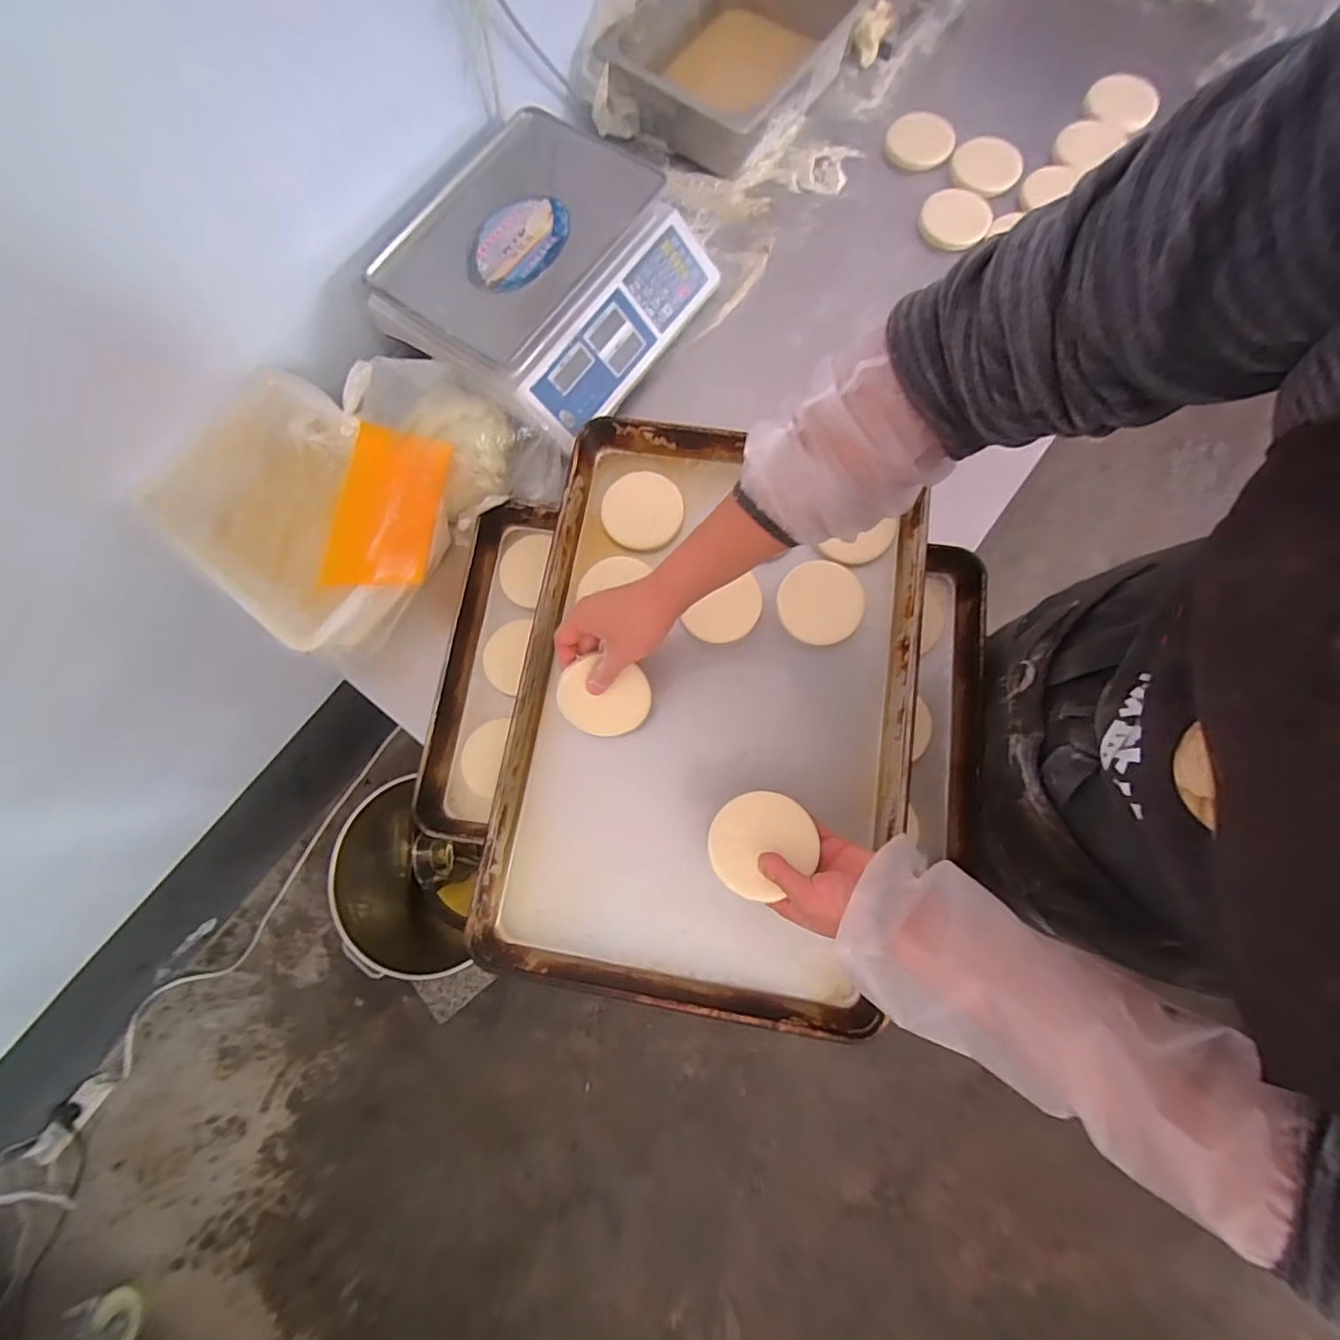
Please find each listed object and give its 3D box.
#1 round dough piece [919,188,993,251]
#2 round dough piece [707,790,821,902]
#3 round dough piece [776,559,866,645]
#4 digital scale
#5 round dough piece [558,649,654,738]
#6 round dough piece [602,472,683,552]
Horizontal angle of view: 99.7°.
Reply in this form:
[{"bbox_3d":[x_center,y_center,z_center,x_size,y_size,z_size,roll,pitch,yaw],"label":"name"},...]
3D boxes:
[{"bbox_3d":[0.405,-0.639,0.799,0.094,0.014,0.100,-1,77,3],"label":"round dough piece"},{"bbox_3d":[0.082,0.153,0.509,0.098,0.009,0.085,-34,64,-22],"label":"round dough piece"},{"bbox_3d":[0.164,-0.074,0.619,0.089,0.010,0.087,0,91,11],"label":"round dough piece"},{"bbox_3d":[-0.157,-0.503,0.736,0.322,0.111,0.348,34,81,9],"label":"digital scale"},{"bbox_3d":[-0.068,0.030,0.588,0.093,0.010,0.084,14,110,-8],"label":"round dough piece"},{"bbox_3d":[-0.033,-0.186,0.660,0.092,0.016,0.088,-1,77,3],"label":"round dough piece"}]

